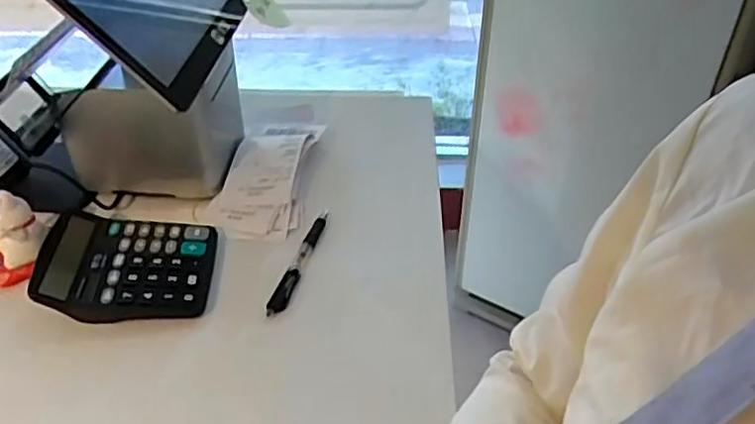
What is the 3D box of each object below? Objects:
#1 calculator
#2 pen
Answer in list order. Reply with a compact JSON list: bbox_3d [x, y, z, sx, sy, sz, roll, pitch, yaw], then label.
[{"bbox_3d":[-0.226,0.045,0.598,0.146,0.038,0.117,-3,39,-3],"label":"calculator"},{"bbox_3d":[-0.075,0.044,0.626,0.018,0.010,0.139,8,40,10],"label":"pen"}]

